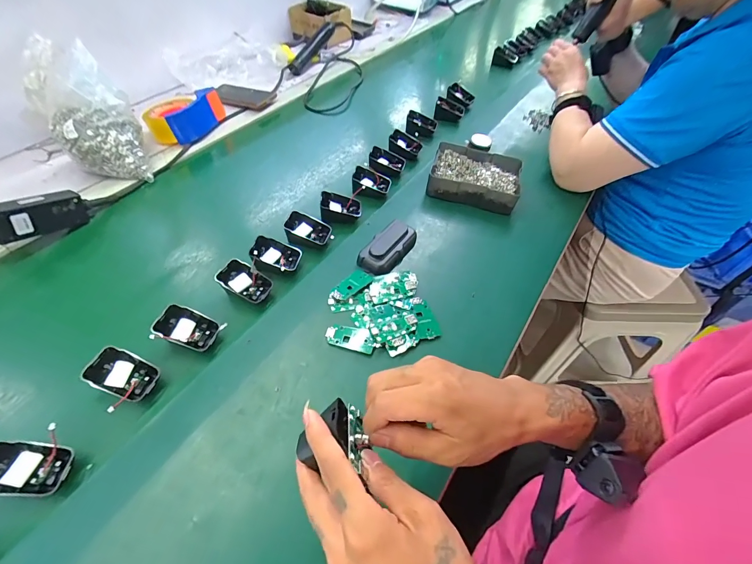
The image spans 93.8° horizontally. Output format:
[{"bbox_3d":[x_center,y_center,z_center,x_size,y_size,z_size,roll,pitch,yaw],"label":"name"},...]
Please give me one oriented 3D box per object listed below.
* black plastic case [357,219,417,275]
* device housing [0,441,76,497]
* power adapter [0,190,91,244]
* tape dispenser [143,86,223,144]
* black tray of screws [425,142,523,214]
[{"bbox_3d":[0.021,-0.053,0.544,0.055,0.035,0.105,27,57,18],"label":"black plastic case"},{"bbox_3d":[-0.335,0.178,0.336,0.067,0.018,0.045,24,43,-24],"label":"device housing"},{"bbox_3d":[-0.506,-0.101,0.531,0.028,0.054,0.119,26,34,17],"label":"power adapter"},{"bbox_3d":[-0.406,-0.349,0.739,0.104,0.058,0.145,31,58,20],"label":"tape dispenser"},{"bbox_3d":[0.183,-0.194,0.652,0.159,0.049,0.120,13,54,8],"label":"black tray of screws"}]

